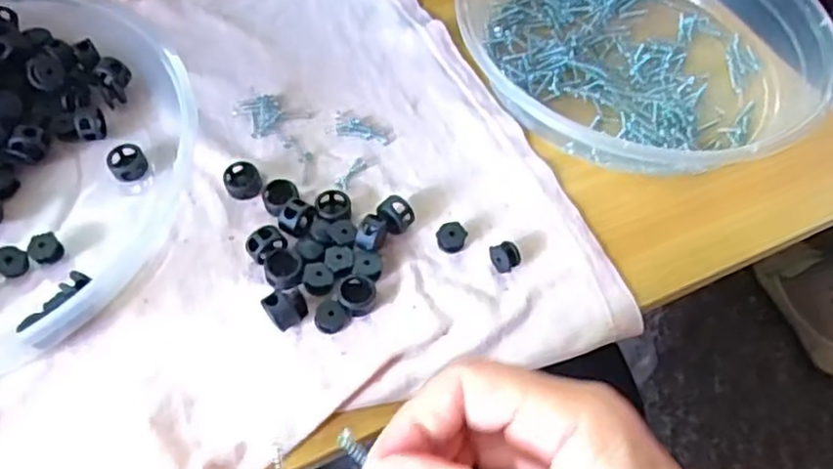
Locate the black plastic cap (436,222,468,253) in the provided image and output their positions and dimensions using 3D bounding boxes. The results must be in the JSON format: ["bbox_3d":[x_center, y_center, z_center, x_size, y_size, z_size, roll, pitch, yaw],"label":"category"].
[{"bbox_3d":[0.017,0.001,0.323,0.012,0.010,0.012,2,55,-4],"label":"black plastic cap"}]

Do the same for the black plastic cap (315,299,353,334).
[{"bbox_3d":[-0.036,0.036,0.295,0.014,0.006,0.014,2,55,-4],"label":"black plastic cap"}]

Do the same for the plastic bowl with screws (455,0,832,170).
[{"bbox_3d":[0.126,-0.119,0.398,0.195,0.037,0.217,-7,57,-10],"label":"plastic bowl with screws"}]

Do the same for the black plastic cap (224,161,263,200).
[{"bbox_3d":[-0.084,-0.026,0.333,0.017,0.008,0.019,-29,63,-22],"label":"black plastic cap"}]

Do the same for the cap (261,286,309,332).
[{"bbox_3d":[-0.055,0.032,0.293,0.018,0.013,0.014,-30,63,-23],"label":"cap"}]

